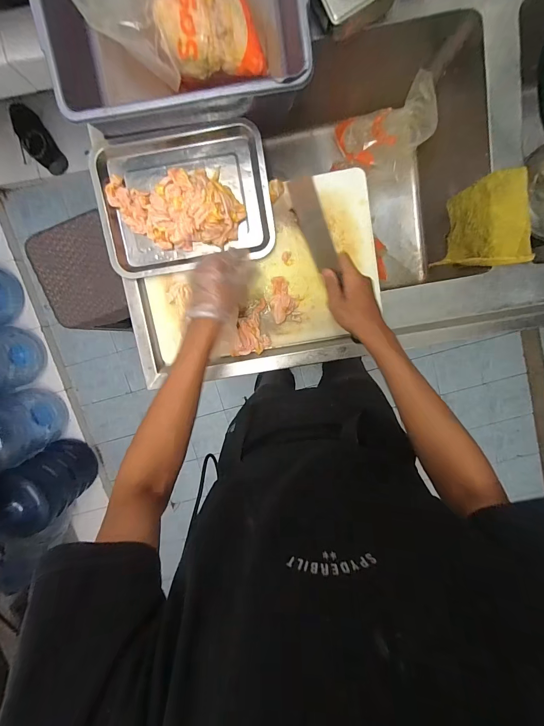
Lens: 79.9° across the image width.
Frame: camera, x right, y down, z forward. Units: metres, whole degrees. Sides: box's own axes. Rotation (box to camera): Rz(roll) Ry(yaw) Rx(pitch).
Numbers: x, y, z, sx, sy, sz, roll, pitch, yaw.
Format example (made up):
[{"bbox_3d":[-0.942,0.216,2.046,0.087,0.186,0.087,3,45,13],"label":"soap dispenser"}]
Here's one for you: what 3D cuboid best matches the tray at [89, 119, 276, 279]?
[{"bbox_3d":[-0.159,-0.295,0.580,0.303,0.058,0.235,-8,99,3],"label":"tray"}]

